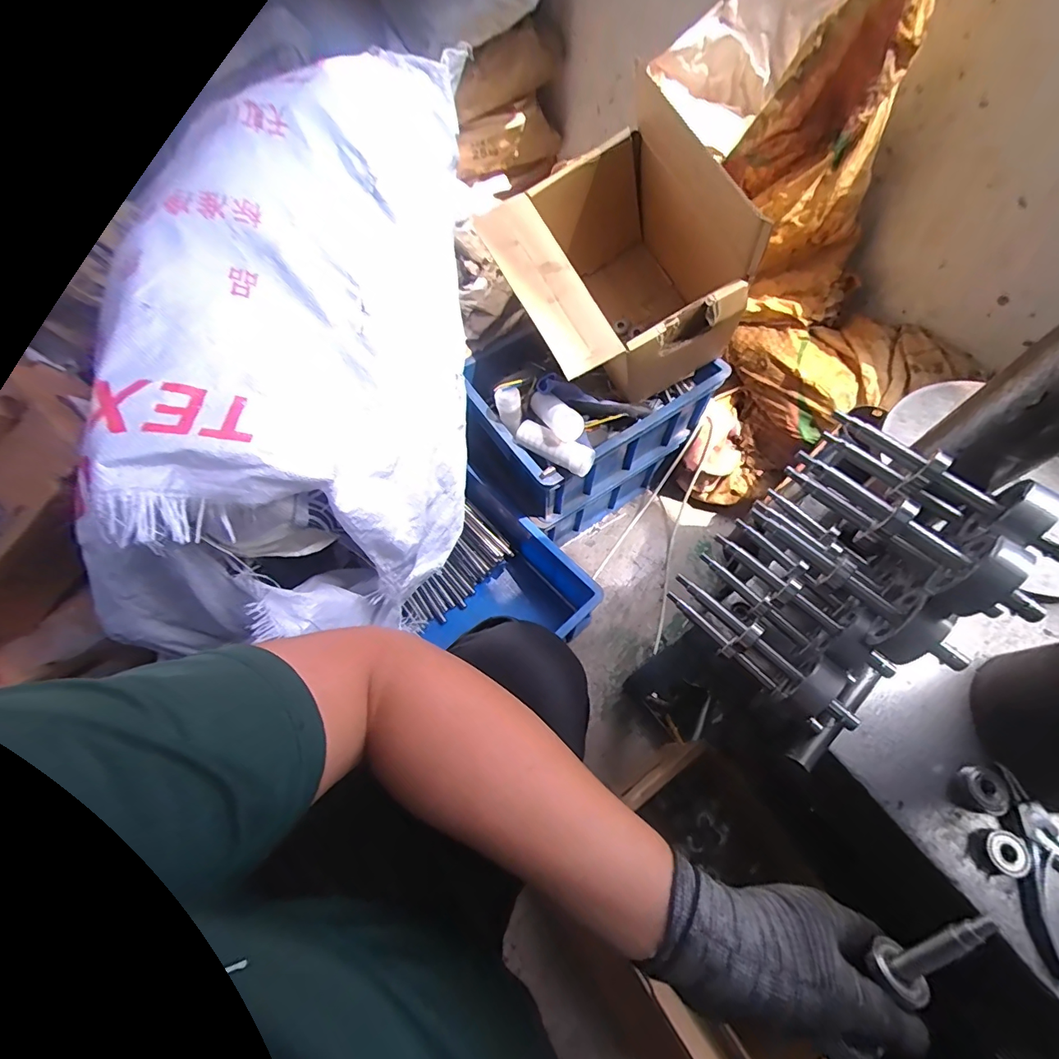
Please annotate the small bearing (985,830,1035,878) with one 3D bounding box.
[{"bbox_3d":[0.379,0.257,0.376,0.027,0.012,0.029,21,66,10],"label":"small bearing"}]

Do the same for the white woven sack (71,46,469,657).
[{"bbox_3d":[-0.270,-0.278,0.667,0.388,0.322,0.775,4,64,2],"label":"white woven sack"}]

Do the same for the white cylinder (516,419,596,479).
[{"bbox_3d":[0.038,-0.124,0.710,0.128,0.044,0.038,33,68,14],"label":"white cylinder"}]

